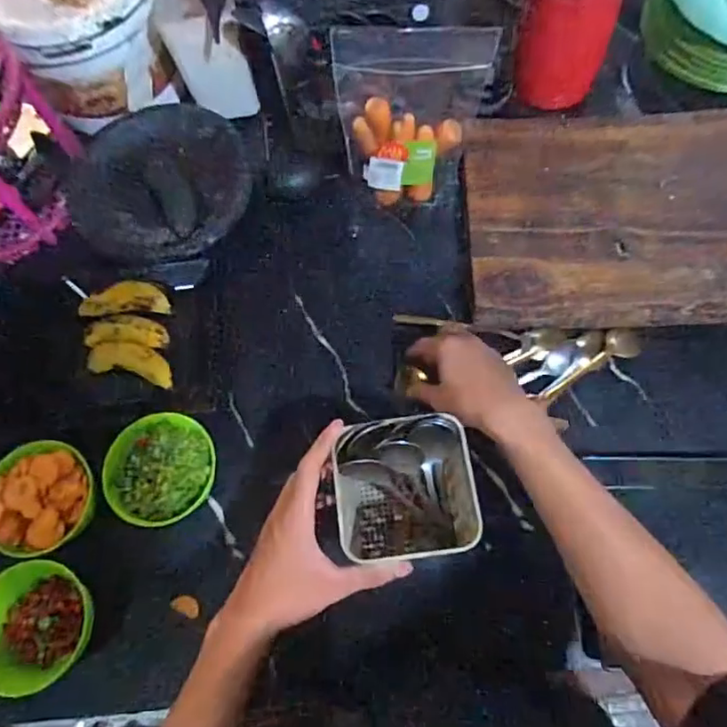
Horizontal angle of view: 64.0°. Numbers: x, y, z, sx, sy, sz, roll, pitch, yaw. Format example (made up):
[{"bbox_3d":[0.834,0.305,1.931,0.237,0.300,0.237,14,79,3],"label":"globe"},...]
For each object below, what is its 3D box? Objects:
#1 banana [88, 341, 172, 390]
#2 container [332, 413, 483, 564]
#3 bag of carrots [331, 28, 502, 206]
[{"bbox_3d":[-0.265,0.001,0.669,0.097,0.045,0.037,12,71,7],"label":"banana"},{"bbox_3d":[0.035,0.120,0.542,0.114,0.131,0.112,-7,72,-1],"label":"container"},{"bbox_3d":[0.057,-0.266,0.665,0.161,0.205,0.079,-5,69,1],"label":"bag of carrots"}]

